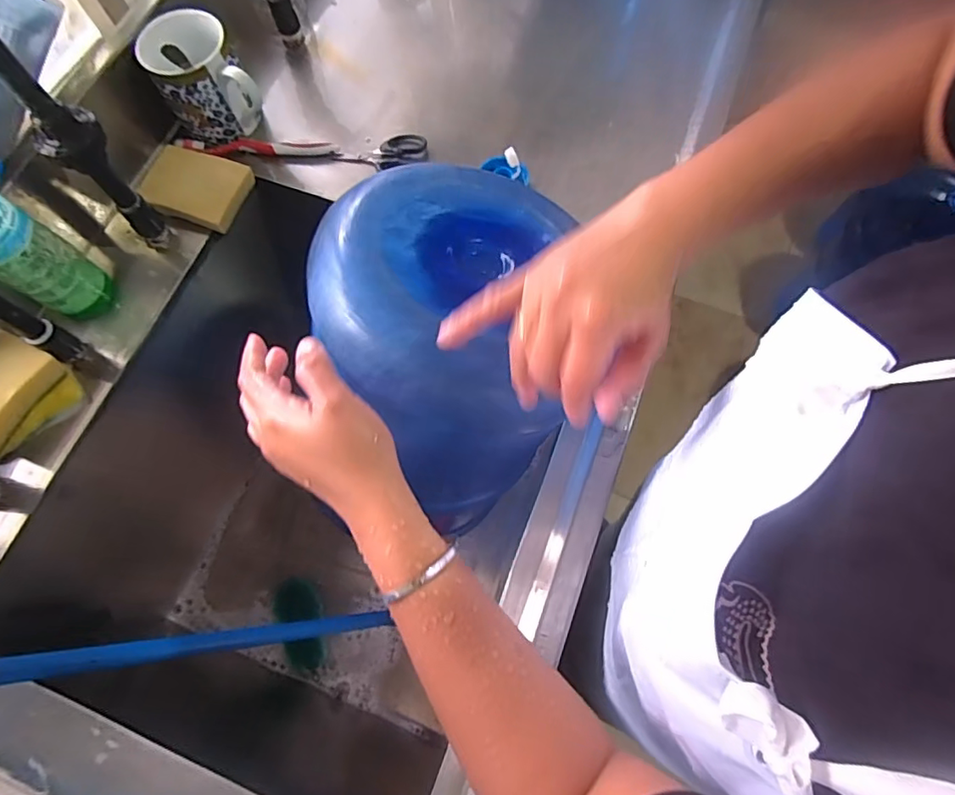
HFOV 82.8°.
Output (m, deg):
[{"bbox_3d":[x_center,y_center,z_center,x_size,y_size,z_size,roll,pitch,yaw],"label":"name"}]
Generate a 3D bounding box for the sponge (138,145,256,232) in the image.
[{"bbox_3d":[-0.304,-0.229,0.585,0.102,0.018,0.079,19,72,9],"label":"sponge"}]

